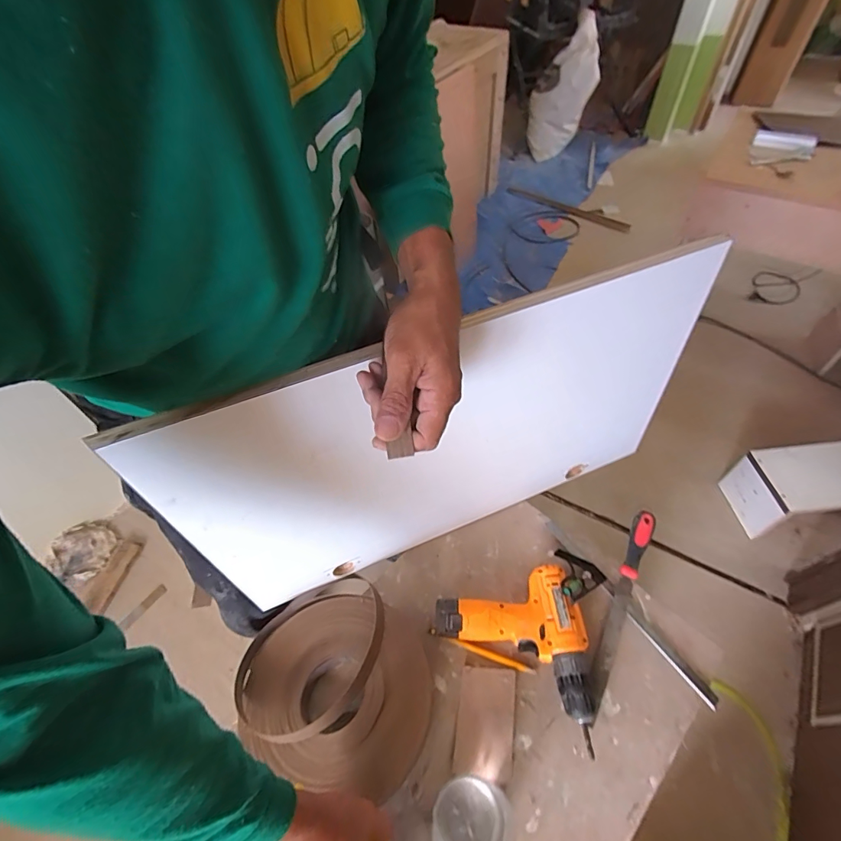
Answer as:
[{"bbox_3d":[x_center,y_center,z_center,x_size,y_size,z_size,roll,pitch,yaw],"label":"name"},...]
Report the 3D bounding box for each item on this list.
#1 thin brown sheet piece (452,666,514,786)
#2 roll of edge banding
[{"bbox_3d":[0.083,0.381,0.555,0.070,0.011,0.117,6,53,8],"label":"thin brown sheet piece"},{"bbox_3d":[-0.112,0.346,0.574,0.237,0.058,0.265,-39,60,-24],"label":"roll of edge banding"}]

